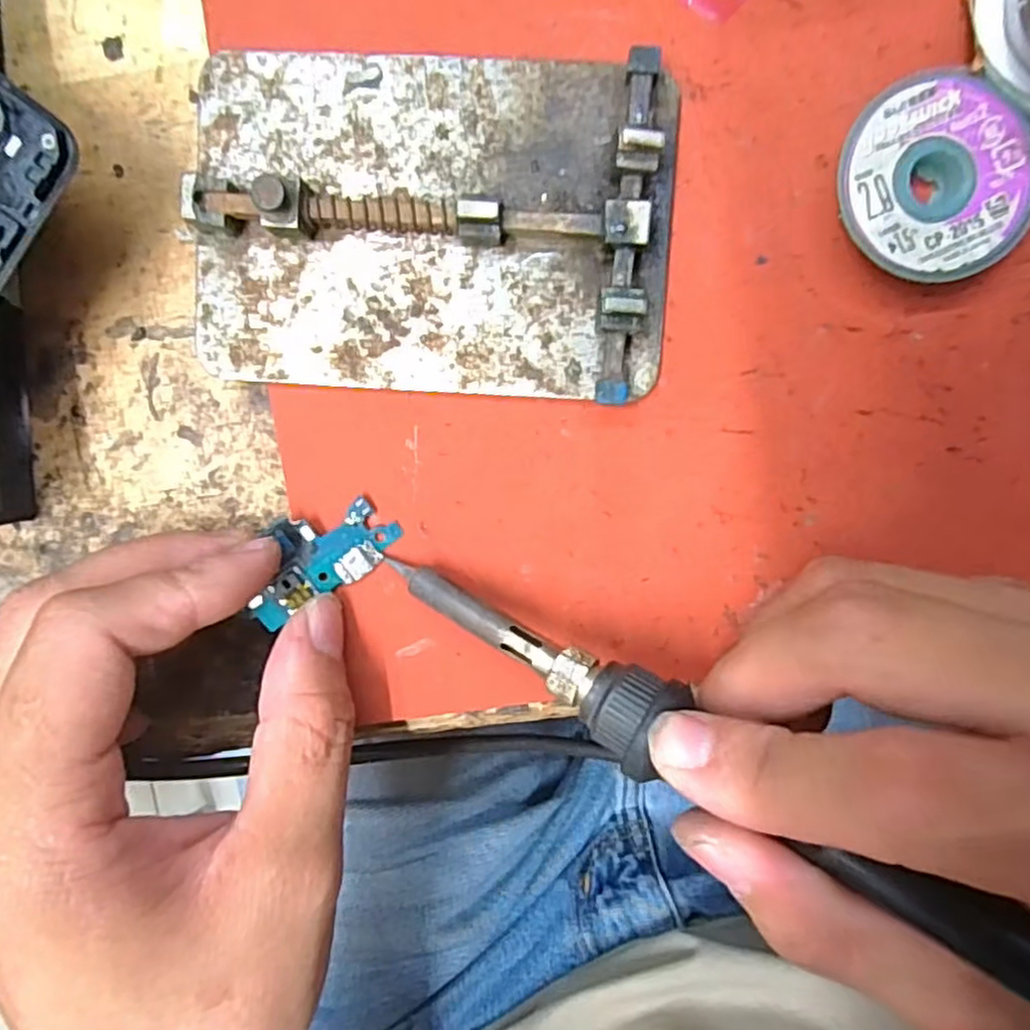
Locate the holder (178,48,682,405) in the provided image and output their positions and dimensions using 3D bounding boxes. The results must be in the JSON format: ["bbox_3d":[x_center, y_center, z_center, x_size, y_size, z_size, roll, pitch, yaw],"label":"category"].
[{"bbox_3d":[-0.020,-0.071,0.170,0.116,0.019,0.078,4,98,2],"label":"holder"}]

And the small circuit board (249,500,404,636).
[{"bbox_3d":[-0.052,0.011,0.184,0.041,0.005,0.022,-37,94,-7],"label":"small circuit board"}]

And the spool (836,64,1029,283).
[{"bbox_3d":[0.097,-0.077,0.165,0.043,0.013,0.044,0,96,3],"label":"spool"}]

